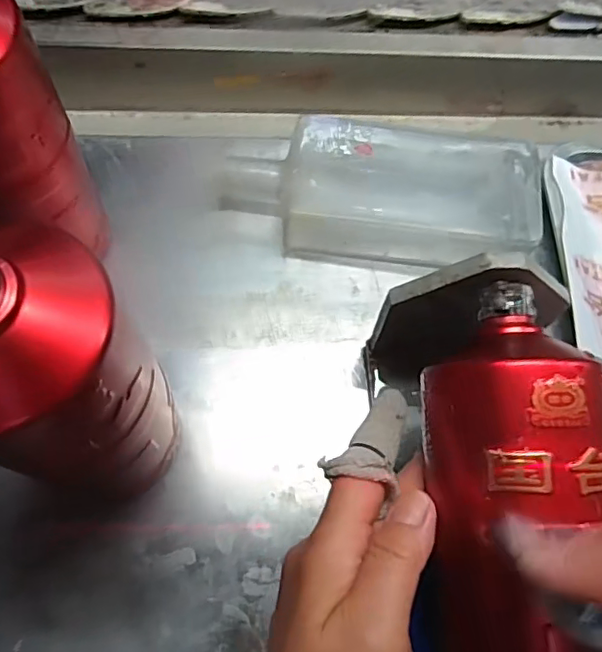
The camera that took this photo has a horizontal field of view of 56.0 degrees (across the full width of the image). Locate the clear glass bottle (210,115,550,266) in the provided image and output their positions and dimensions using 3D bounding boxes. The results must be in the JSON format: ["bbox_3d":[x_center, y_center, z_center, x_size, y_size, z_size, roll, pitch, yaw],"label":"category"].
[{"bbox_3d":[0.056,-0.092,0.412,0.229,0.048,0.104,4,72,-1],"label":"clear glass bottle"}]

